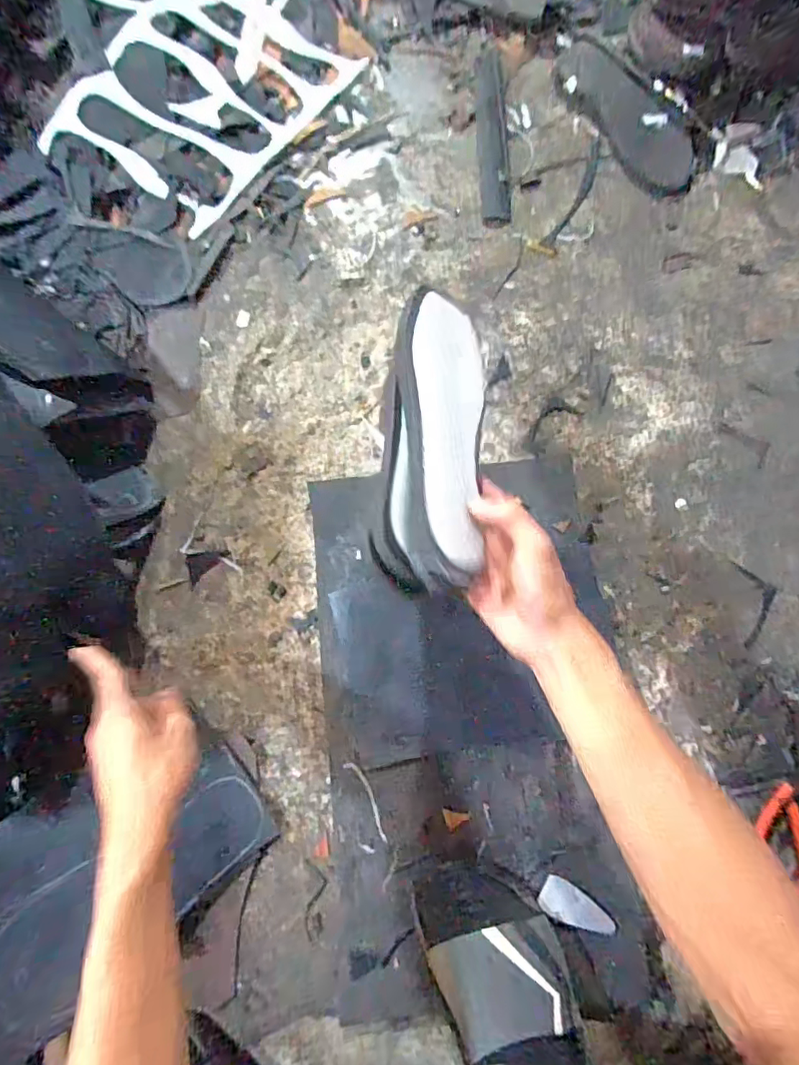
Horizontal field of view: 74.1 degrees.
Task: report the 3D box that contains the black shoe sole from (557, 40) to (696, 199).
[{"bbox_3d":[0.290,-0.538,0.677,0.091,0.026,0.246,-35,80,-6],"label":"black shoe sole"}]

